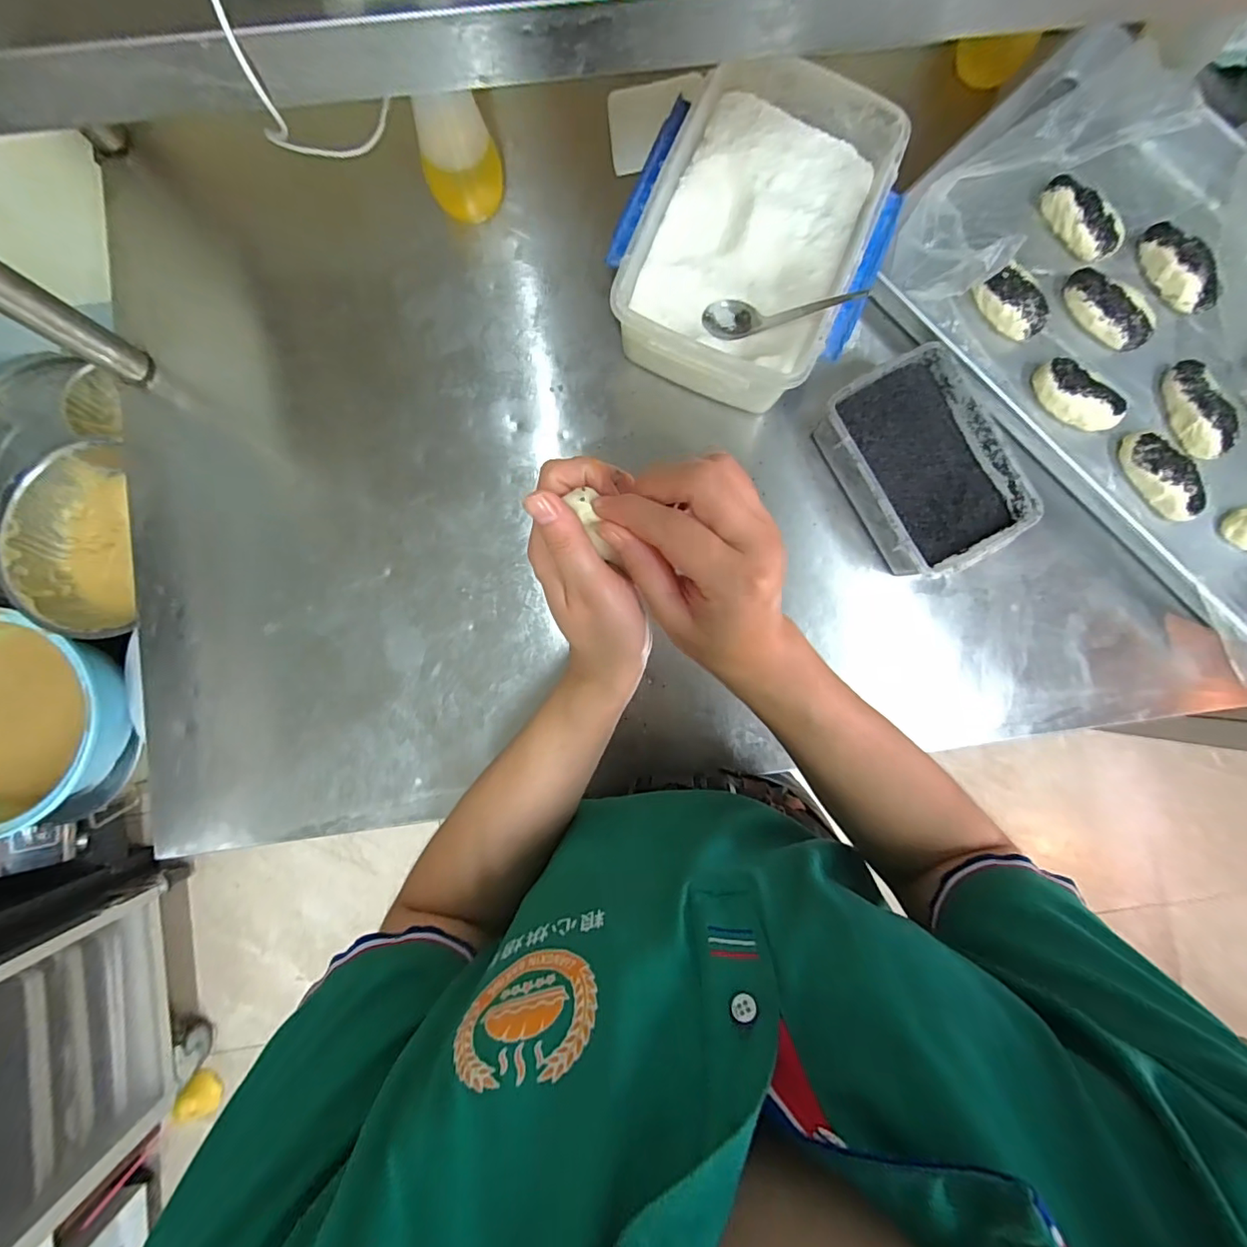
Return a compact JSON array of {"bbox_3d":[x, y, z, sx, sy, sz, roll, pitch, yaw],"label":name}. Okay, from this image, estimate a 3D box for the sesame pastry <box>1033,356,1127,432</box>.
[{"bbox_3d":[0.496,-0.244,0.576,0.098,0.026,0.044,36,85,2],"label":"sesame pastry"}]

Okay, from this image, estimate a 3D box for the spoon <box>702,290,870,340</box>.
[{"bbox_3d":[0.157,-0.314,0.534,0.158,0.023,0.034,10,84,34],"label":"spoon"}]

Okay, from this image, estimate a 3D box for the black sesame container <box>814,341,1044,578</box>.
[{"bbox_3d":[0.311,-0.163,0.555,0.162,0.066,0.214,-28,86,-4],"label":"black sesame container"}]

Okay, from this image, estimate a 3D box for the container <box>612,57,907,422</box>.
[{"bbox_3d":[0.134,-0.387,0.554,0.245,0.101,0.318,22,86,0],"label":"container"}]

